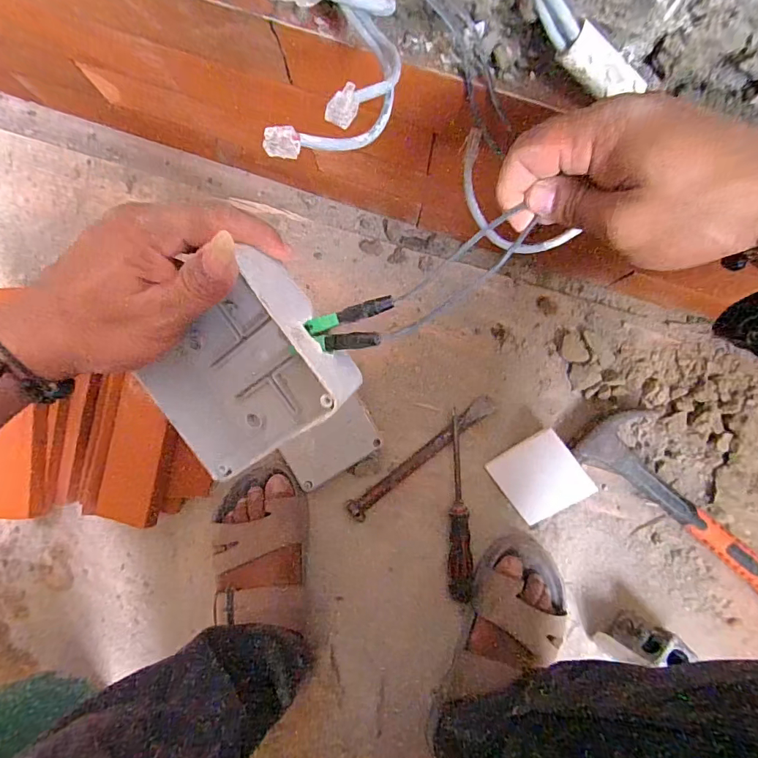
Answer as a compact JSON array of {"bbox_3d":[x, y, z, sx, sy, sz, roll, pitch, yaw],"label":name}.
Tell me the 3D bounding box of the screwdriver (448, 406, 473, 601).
[{"bbox_3d":[0.090,0.143,0.481,0.025,0.020,0.207,-1,89,0],"label":"screwdriver"}]

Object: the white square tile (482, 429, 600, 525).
[{"bbox_3d":[0.182,0.112,0.480,0.085,0.012,0.090,-38,93,19],"label":"white square tile"}]

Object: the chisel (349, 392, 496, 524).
[{"bbox_3d":[0.048,0.089,0.486,0.202,0.015,0.025,-38,89,0],"label":"chisel"}]

